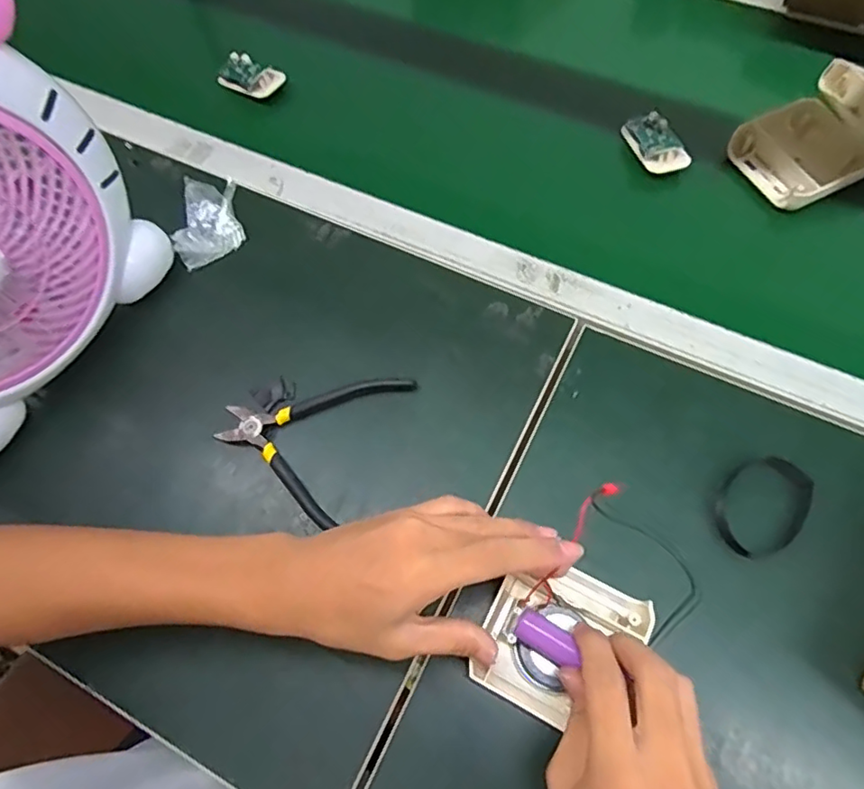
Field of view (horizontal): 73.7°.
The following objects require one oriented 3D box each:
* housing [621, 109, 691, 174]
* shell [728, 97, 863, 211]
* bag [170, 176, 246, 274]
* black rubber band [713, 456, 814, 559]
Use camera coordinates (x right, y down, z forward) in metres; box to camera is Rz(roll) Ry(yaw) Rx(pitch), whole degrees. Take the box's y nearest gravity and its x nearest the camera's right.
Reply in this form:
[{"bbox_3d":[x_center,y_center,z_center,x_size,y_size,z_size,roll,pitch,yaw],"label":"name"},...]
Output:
[{"bbox_3d":[0.204,-0.231,0.530,0.040,0.015,0.064,-18,67,-5],"label":"housing"},{"bbox_3d":[0.326,-0.214,0.515,0.087,0.029,0.098,-29,68,-9],"label":"shell"},{"bbox_3d":[-0.200,-0.156,0.516,0.051,0.028,0.083,-11,66,-1],"label":"bag"},{"bbox_3d":[0.225,0.076,0.391,0.054,0.014,0.070,40,74,18],"label":"black rubber band"}]

